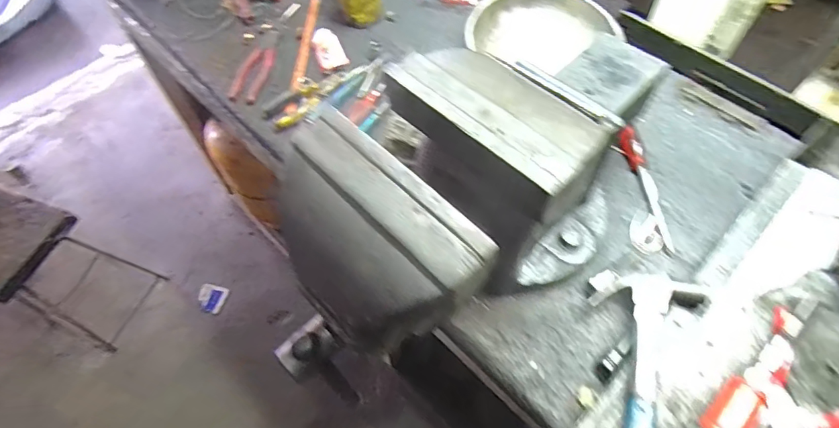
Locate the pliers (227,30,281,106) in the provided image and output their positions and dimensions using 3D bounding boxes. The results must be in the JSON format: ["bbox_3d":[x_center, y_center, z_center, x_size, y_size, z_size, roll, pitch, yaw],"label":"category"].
[{"bbox_3d":[-0.292,-0.273,0.845,0.056,0.011,0.180,10,61,8],"label":"pliers"}]

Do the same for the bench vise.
[{"bbox_3d":[0.032,0.000,0.495,0.427,0.246,0.205,-33,64,-16],"label":"bench vise"}]

